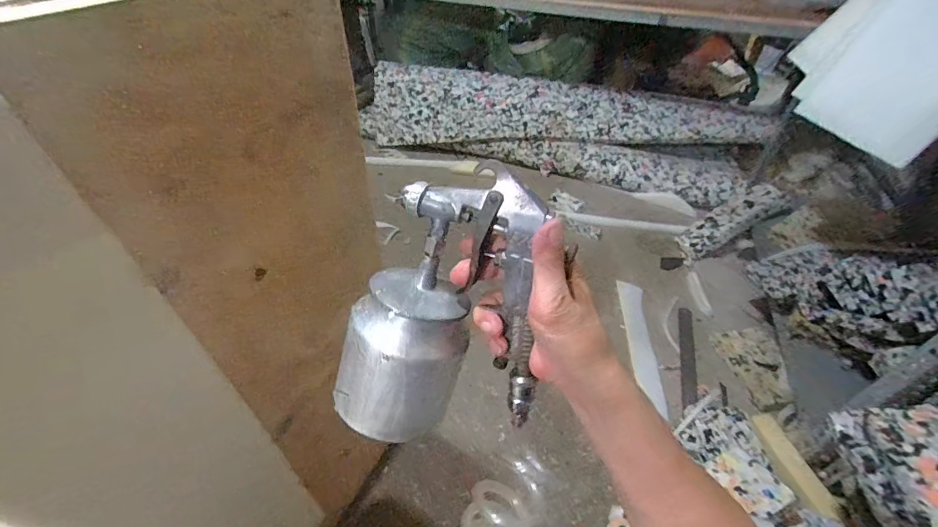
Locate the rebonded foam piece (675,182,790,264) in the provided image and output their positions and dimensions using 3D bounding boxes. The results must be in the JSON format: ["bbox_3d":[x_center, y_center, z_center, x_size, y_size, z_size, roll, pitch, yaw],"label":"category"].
[{"bbox_3d":[0.872,-0.146,1.382,0.412,0.048,0.142,-33,51,-3],"label":"rebonded foam piece"}]

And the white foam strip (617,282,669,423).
[{"bbox_3d":[0.454,0.200,1.103,0.071,0.019,0.411,5,45,3],"label":"white foam strip"}]

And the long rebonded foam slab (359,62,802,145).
[{"bbox_3d":[0.372,-0.645,1.763,1.639,0.207,0.385,7,44,5],"label":"long rebonded foam slab"}]

